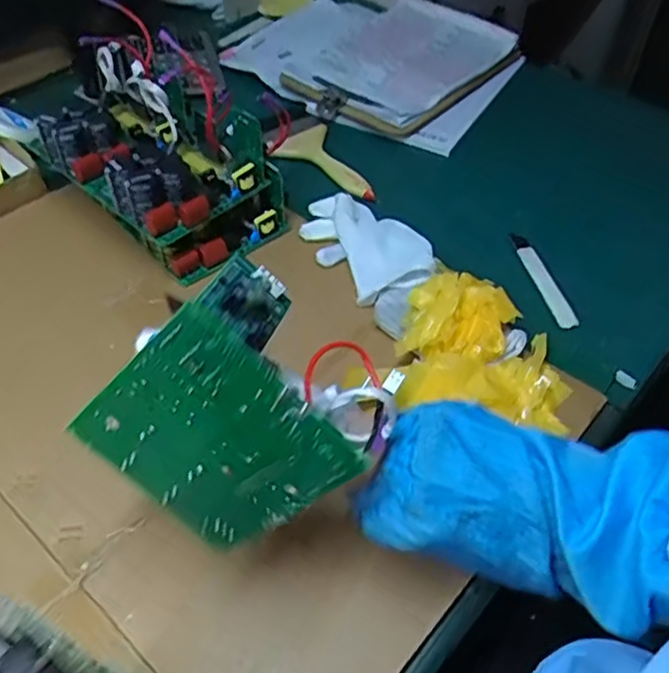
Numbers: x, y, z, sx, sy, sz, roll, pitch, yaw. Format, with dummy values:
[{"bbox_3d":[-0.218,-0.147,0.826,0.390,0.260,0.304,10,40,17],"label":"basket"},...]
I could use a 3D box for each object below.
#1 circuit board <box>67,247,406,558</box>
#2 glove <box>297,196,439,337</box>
[{"bbox_3d":[-0.056,0.040,0.373,0.123,0.141,0.065,41,34,-10],"label":"circuit board"},{"bbox_3d":[0.038,-0.089,0.648,0.090,0.040,0.206,-25,55,-19],"label":"glove"}]

